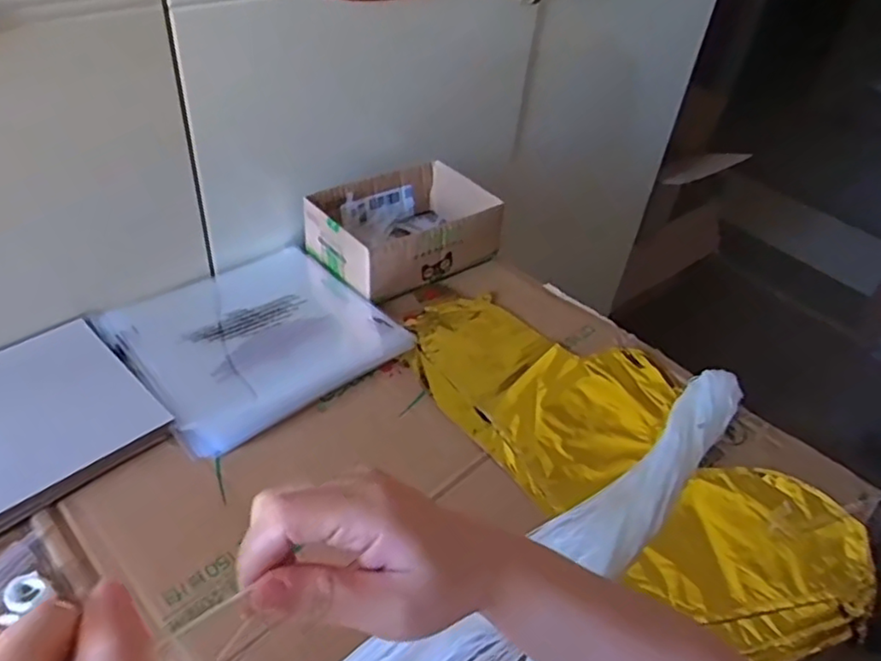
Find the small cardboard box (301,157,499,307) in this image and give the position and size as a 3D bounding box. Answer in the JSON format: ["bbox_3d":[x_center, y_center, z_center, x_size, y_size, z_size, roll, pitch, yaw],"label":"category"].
[{"bbox_3d":[-0.038,-0.113,0.711,0.191,0.066,0.145,-22,48,-29],"label":"small cardboard box"}]

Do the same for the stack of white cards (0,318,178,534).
[{"bbox_3d":[-0.339,0.078,0.494,0.164,0.012,0.204,33,48,27],"label":"stack of white cards"}]

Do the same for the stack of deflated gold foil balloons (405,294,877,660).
[{"bbox_3d":[0.145,0.093,0.561,0.220,0.038,0.430,-27,51,-33],"label":"stack of deflated gold foil balloons"}]

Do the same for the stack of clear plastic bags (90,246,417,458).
[{"bbox_3d":[-0.176,-0.004,0.609,0.222,0.019,0.219,-28,52,-33],"label":"stack of clear plastic bags"}]

